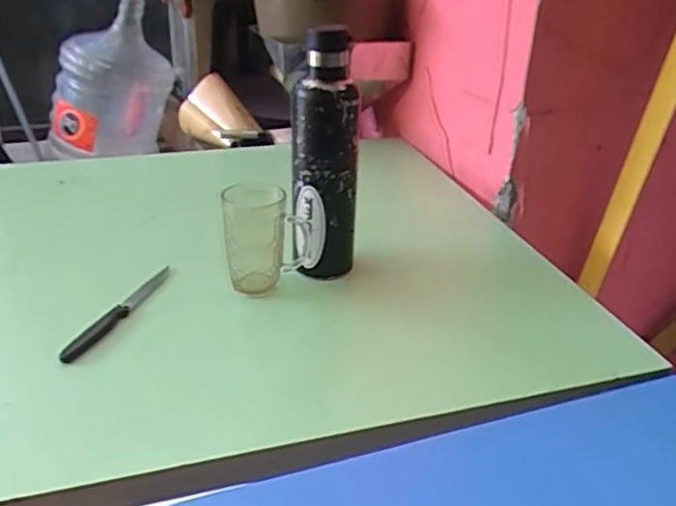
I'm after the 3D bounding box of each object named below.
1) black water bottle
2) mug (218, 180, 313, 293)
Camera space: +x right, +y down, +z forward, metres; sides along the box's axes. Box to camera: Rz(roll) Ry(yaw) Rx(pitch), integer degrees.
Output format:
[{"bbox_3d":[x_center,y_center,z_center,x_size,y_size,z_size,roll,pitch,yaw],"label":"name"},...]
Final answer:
[{"bbox_3d":[-0.014,-0.105,0.761,0.076,0.307,0.062,1,29,-3],"label":"black water bottle"},{"bbox_3d":[-0.091,-0.017,0.796,0.104,0.132,0.068,-4,30,-11],"label":"mug"}]

